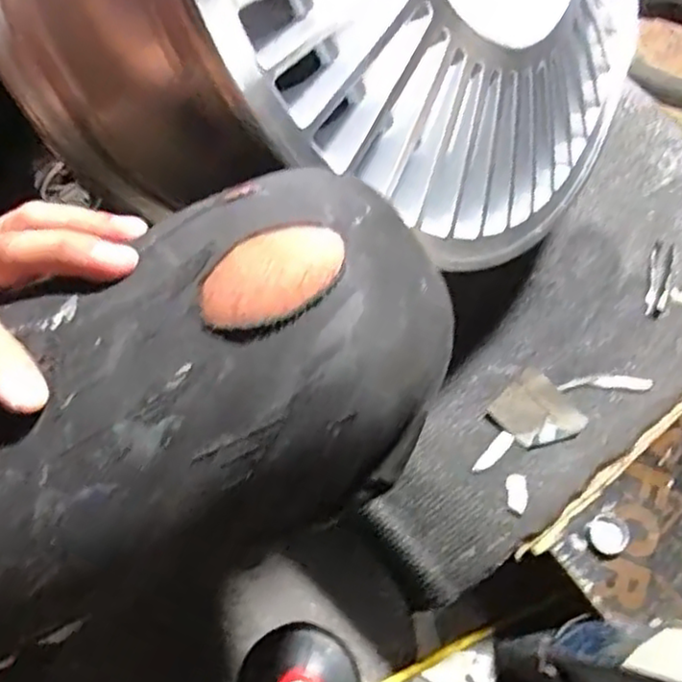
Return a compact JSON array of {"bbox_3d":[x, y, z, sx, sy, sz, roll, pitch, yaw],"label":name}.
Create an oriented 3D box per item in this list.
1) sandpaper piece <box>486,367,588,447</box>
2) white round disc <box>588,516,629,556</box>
[{"bbox_3d":[0.163,0.060,0.573,0.067,0.021,0.055,39,73,11],"label":"sandpaper piece"},{"bbox_3d":[0.213,0.155,0.558,0.027,0.011,0.030,-32,76,-15],"label":"white round disc"}]

